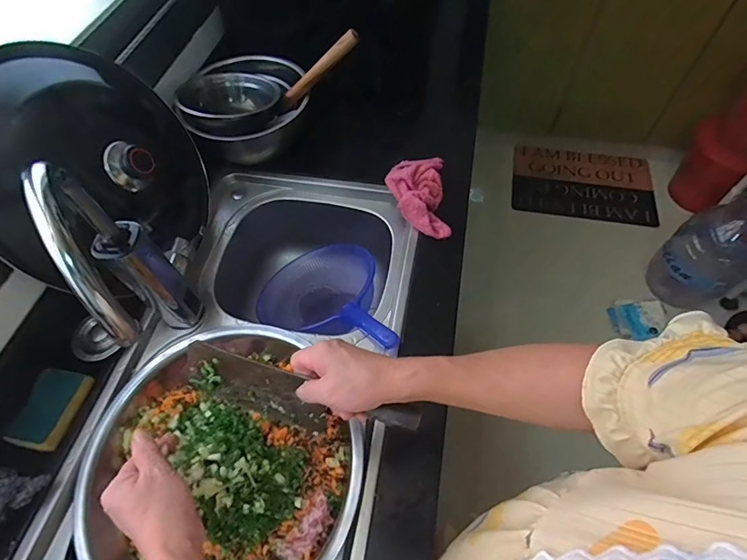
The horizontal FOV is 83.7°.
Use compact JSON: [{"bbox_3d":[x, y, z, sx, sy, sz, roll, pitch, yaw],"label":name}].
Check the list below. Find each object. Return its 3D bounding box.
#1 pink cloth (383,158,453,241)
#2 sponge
[{"bbox_3d":[0.078,-0.151,0.743,0.100,0.046,0.162,-3,59,0],"label":"pink cloth"},{"bbox_3d":[-0.440,0.173,0.567,0.062,0.024,0.102,11,60,9],"label":"sponge"}]

